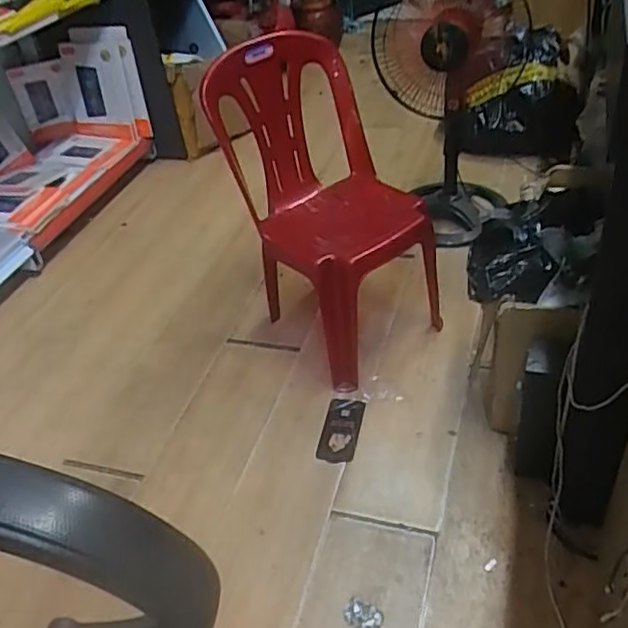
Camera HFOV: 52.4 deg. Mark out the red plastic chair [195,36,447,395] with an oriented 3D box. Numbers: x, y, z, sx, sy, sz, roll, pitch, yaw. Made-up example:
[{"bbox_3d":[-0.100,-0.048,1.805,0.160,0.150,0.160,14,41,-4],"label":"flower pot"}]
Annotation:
[{"bbox_3d":[0.042,-0.250,1.355,0.406,0.606,0.452,-30,44,-24],"label":"red plastic chair"}]

